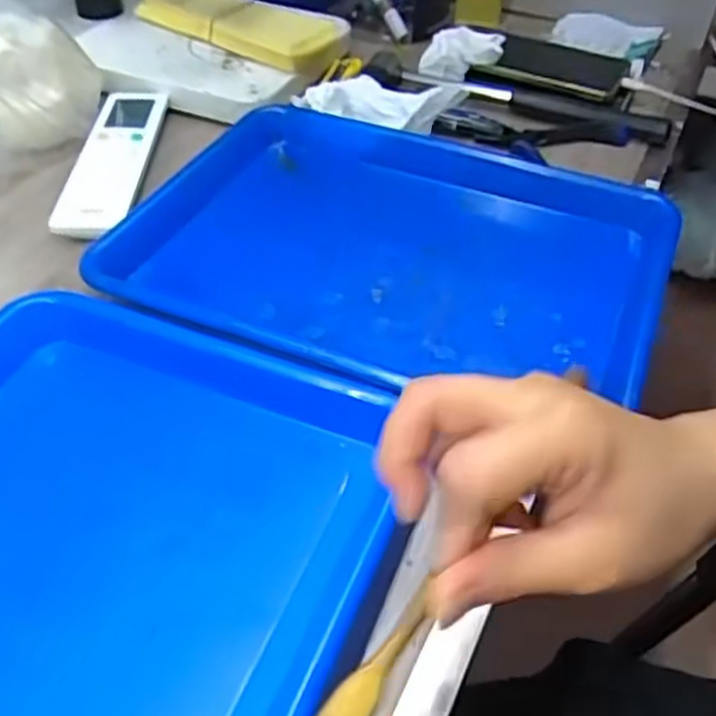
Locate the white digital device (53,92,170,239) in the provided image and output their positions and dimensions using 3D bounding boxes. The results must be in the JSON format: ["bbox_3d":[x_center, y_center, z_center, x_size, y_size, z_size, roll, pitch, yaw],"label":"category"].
[{"bbox_3d":[-0.183,-0.152,0.559,0.049,0.015,0.184,1,45,-2],"label":"white digital device"}]

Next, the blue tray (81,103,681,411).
[{"bbox_3d":[0.021,-0.071,0.492,0.339,0.039,0.251,18,49,13],"label":"blue tray"}]

